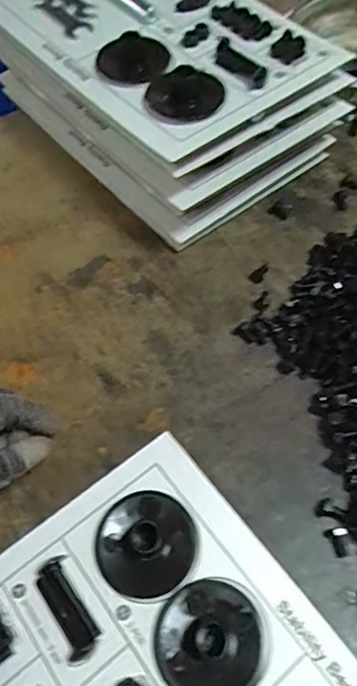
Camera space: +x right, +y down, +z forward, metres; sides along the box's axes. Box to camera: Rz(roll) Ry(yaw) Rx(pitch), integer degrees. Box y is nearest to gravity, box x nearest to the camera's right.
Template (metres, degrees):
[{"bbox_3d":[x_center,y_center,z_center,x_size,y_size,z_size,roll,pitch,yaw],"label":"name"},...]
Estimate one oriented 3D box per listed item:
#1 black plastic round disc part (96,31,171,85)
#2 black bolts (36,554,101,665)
[{"bbox_3d":[-0.044,-0.276,0.485,0.068,0.016,0.065,-1,59,1],"label":"black plastic round disc part"},{"bbox_3d":[-0.076,0.179,0.341,0.023,0.009,0.064,-27,61,-13],"label":"black bolts"}]

